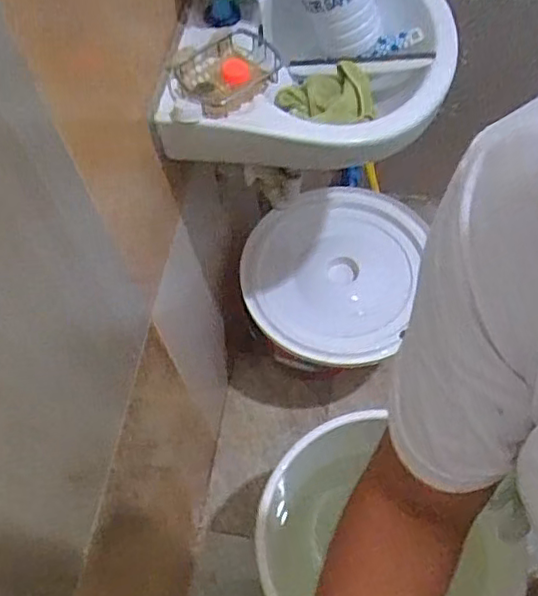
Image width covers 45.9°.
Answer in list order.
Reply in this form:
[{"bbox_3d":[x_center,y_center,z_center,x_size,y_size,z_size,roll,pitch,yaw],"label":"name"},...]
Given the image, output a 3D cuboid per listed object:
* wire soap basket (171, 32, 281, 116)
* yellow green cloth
[{"bbox_3d":[-0.044,-0.293,0.809,0.171,0.037,0.100,-39,65,-17],"label":"wire soap basket"},{"bbox_3d":[0.076,-0.279,0.865,0.129,0.044,0.099,-17,60,-5],"label":"yellow green cloth"}]

